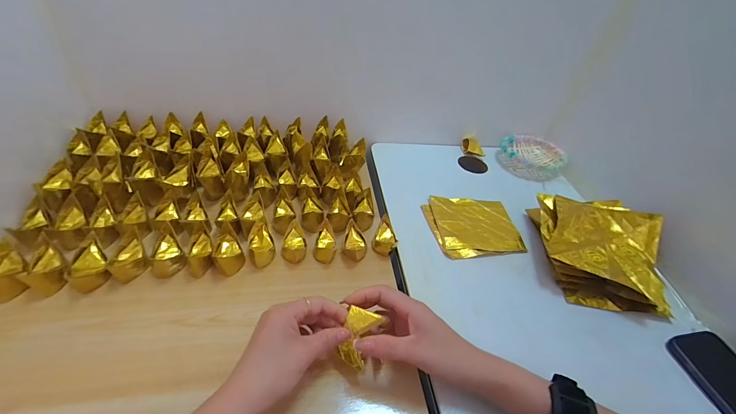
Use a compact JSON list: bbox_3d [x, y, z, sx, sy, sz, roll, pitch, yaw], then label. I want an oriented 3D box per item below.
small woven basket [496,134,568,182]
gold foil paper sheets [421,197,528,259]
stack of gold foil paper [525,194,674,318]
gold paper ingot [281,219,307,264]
[{"bbox_3d":[0.331,-0.103,0.639,0.136,0.036,0.118,-29,54,-34],"label":"small woven basket"},{"bbox_3d":[0.164,0.027,0.489,0.138,0.009,0.120,-1,43,-11],"label":"gold foil paper sheets"},{"bbox_3d":[0.323,0.054,0.445,0.158,0.062,0.169,10,42,1],"label":"stack of gold foil paper"},{"bbox_3d":[-0.097,0.047,0.413,0.031,0.035,0.046,-5,44,-14],"label":"gold paper ingot"}]

